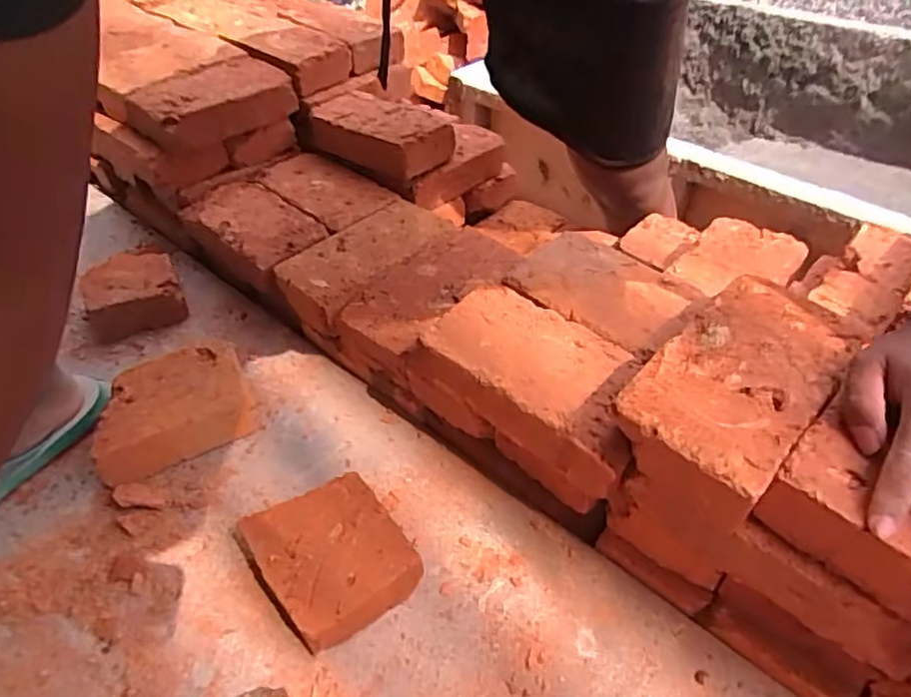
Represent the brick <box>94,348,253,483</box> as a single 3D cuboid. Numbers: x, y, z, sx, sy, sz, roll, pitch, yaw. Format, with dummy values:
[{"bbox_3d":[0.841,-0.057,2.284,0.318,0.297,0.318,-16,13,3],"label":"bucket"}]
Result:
[{"bbox_3d":[-0.280,0.057,0.629,0.147,0.063,0.115,-19,47,-18],"label":"brick"}]

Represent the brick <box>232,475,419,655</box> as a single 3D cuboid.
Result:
[{"bbox_3d":[-0.097,0.170,0.512,0.106,0.058,0.120,-29,51,-27],"label":"brick"}]

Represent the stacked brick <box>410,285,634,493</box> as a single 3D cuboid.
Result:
[{"bbox_3d":[0.066,0.026,0.534,0.200,0.066,0.102,33,55,30],"label":"stacked brick"}]

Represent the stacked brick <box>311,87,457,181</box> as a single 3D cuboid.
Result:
[{"bbox_3d":[-0.103,-0.297,0.852,0.190,0.055,0.103,30,53,28],"label":"stacked brick"}]

